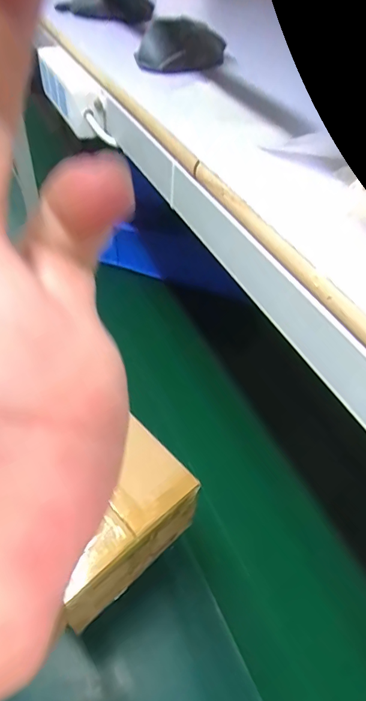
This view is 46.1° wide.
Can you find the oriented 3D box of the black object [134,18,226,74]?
[{"bbox_3d":[0.004,-0.322,0.459,0.109,0.047,0.030,-20,52,-20],"label":"black object"}]

